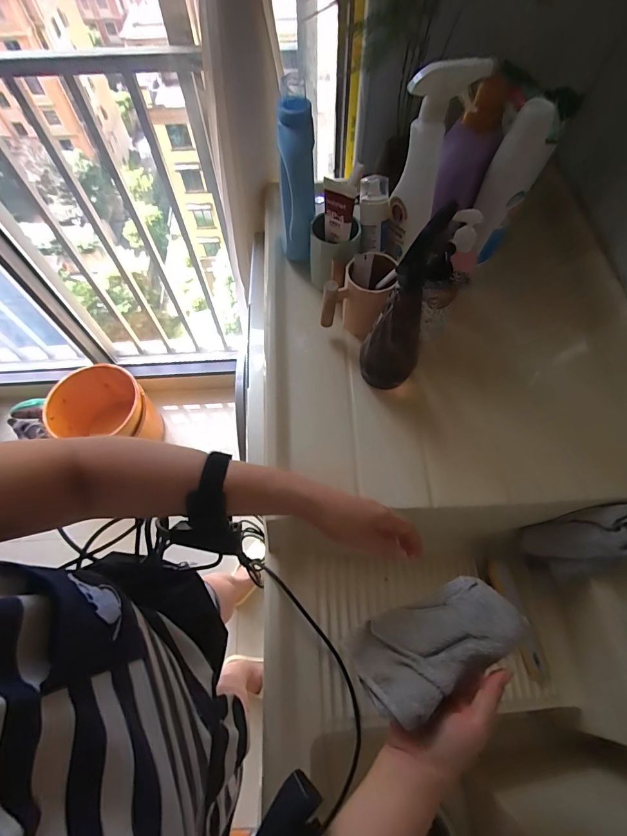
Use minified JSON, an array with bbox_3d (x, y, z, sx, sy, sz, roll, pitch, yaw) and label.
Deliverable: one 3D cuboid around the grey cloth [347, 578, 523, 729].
[{"bbox_3d":[0.121,0.221,0.379,0.159,0.026,0.090,-28,33,-9],"label":"grey cloth"}]

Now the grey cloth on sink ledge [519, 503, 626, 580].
[{"bbox_3d":[0.391,0.172,0.530,0.178,0.045,0.084,-21,63,20],"label":"grey cloth on sink ledge"}]

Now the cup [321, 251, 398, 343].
[{"bbox_3d":[0.073,-0.191,0.601,0.099,0.105,0.095,0,65,1],"label":"cup"}]

